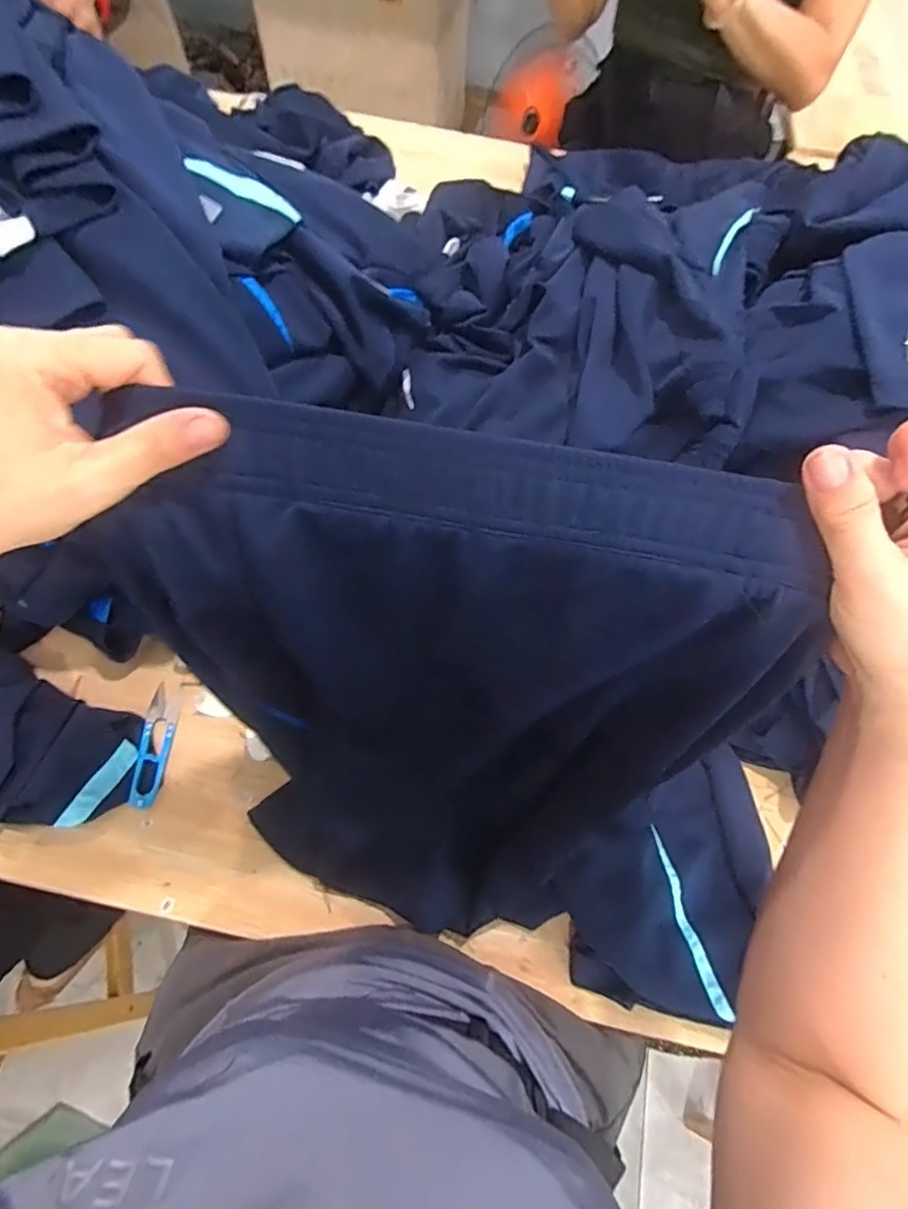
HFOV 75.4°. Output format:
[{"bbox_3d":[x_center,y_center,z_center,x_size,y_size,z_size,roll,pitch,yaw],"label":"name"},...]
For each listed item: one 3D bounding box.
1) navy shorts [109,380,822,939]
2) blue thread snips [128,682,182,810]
[{"bbox_3d":[-0.006,0.073,0.368,0.319,0.383,0.080,10,41,2],"label":"navy shorts"},{"bbox_3d":[-0.289,0.137,0.573,0.028,0.008,0.118,9,60,-16],"label":"blue thread snips"}]

